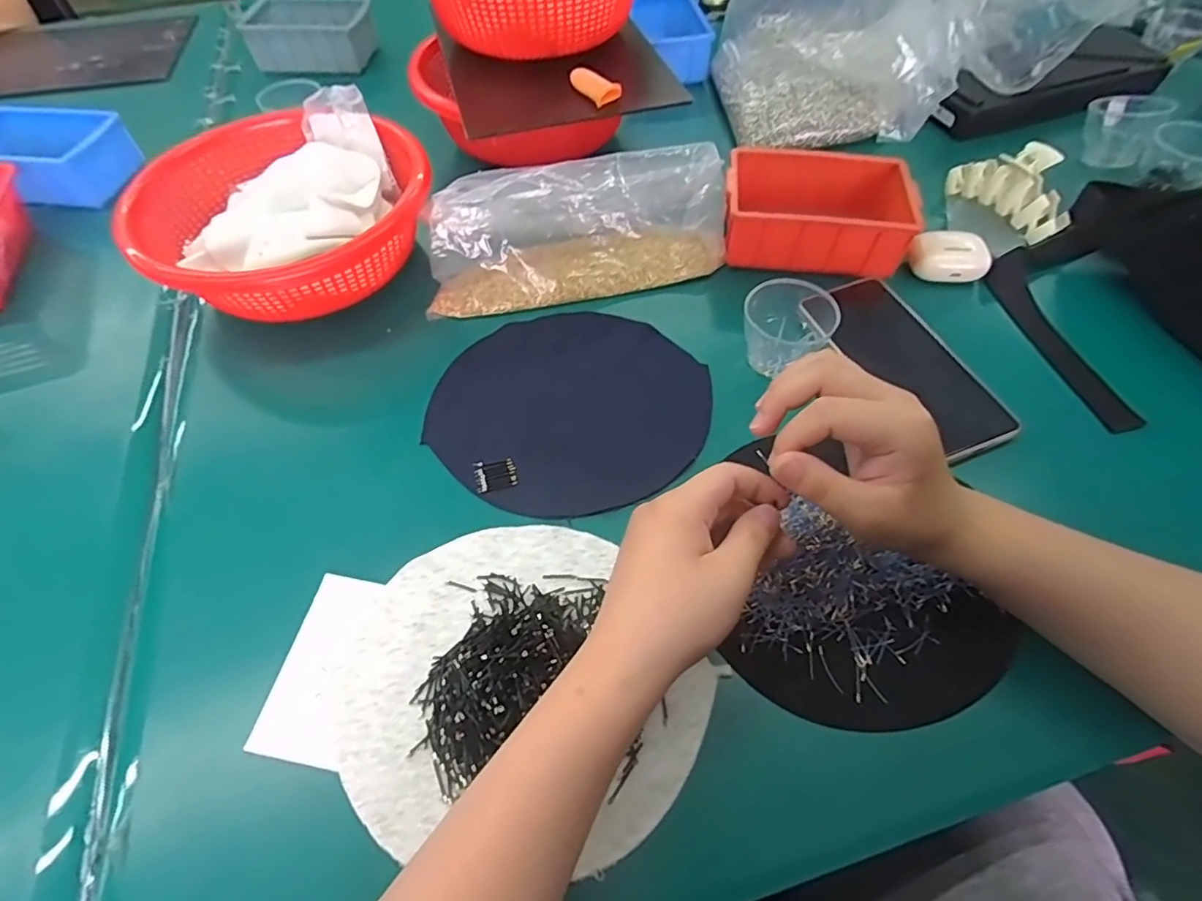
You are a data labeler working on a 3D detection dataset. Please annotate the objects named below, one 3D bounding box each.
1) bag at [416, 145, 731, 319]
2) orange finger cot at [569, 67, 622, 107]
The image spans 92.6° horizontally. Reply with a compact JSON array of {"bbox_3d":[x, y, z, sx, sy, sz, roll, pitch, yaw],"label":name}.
[{"bbox_3d":[-0.018,-0.182,0.472,0.250,0.072,0.086,-11,57,-4],"label":"bag"},{"bbox_3d":[-0.006,-0.321,0.504,0.023,0.014,0.053,-33,61,-17],"label":"orange finger cot"}]

